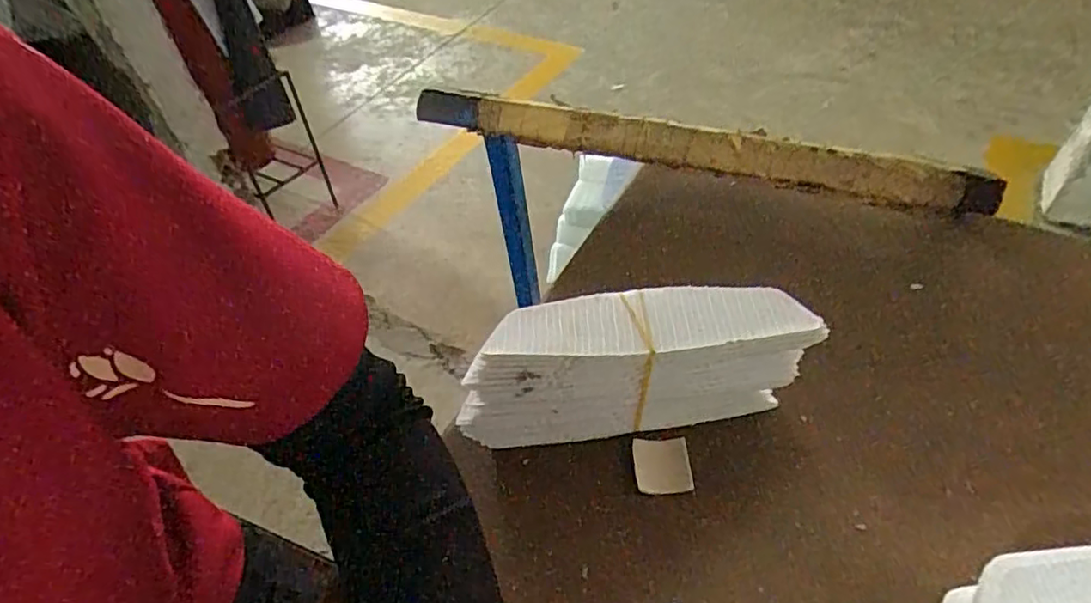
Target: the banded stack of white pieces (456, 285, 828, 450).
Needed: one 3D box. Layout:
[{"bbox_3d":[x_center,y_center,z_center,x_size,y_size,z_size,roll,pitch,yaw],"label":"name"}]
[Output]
[{"bbox_3d":[0.046,0.039,0.382,0.199,0.094,0.051,-6,47,-1],"label":"banded stack of white pieces"}]

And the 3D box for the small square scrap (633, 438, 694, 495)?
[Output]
[{"bbox_3d":[0.072,0.101,0.388,0.033,0.009,0.034,-5,47,0],"label":"small square scrap"}]

